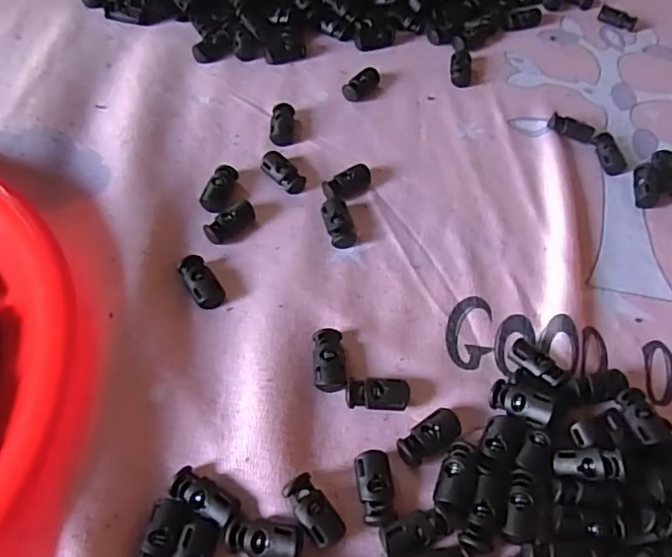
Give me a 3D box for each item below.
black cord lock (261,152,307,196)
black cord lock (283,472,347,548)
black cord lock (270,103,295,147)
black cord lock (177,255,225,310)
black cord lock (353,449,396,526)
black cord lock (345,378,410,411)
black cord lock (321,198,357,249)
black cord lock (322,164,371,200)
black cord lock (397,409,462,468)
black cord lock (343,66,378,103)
[{"bbox_3d":[-0.029,-0.059,0.319,0.014,0.007,0.028,-34,66,-23],"label":"black cord lock"},{"bbox_3d":[-0.009,0.089,0.219,0.013,0.012,0.027,-32,65,-23],"label":"black cord lock"},{"bbox_3d":[-0.032,-0.091,0.340,0.014,0.008,0.029,3,57,-3],"label":"black cord lock"},{"bbox_3d":[-0.065,0.001,0.275,0.014,0.006,0.028,-29,64,-21],"label":"black cord lock"},{"bbox_3d":[0.016,0.084,0.228,0.014,0.009,0.028,-6,58,-9],"label":"black cord lock"},{"bbox_3d":[0.018,0.051,0.251,0.027,0.007,0.013,3,57,-3],"label":"black cord lock"},{"bbox_3d":[0.002,-0.030,0.304,0.015,0.007,0.029,-12,59,-12],"label":"black cord lock"},{"bbox_3d":[0.006,-0.052,0.317,0.028,0.009,0.016,-23,62,-18],"label":"black cord lock"},{"bbox_3d":[0.040,0.067,0.242,0.028,0.007,0.014,-30,64,-21],"label":"black cord lock"},{"bbox_3d":[0.017,-0.124,0.365,0.013,0.008,0.029,34,61,16],"label":"black cord lock"}]

